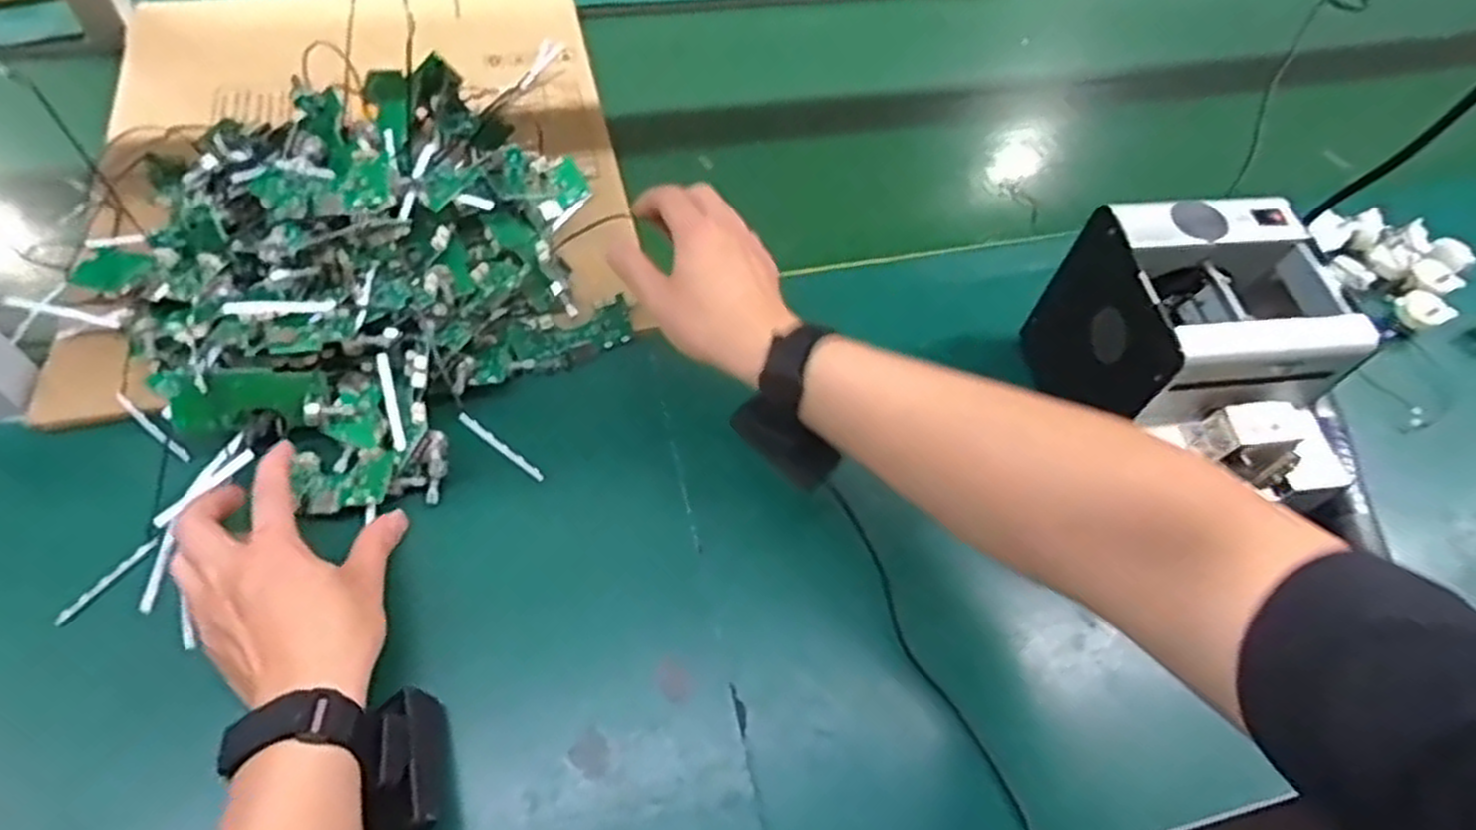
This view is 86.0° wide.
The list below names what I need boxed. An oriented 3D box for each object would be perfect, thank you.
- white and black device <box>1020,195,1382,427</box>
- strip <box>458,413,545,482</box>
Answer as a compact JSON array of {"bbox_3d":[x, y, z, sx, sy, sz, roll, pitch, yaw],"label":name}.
[{"bbox_3d":[0.294,-0.055,0.522,0.137,0.123,0.127,-2,56,-5],"label":"white and black device"},{"bbox_3d":[-0.151,0.021,0.506,0.065,0.006,0.006,40,59,-9],"label":"strip"}]

